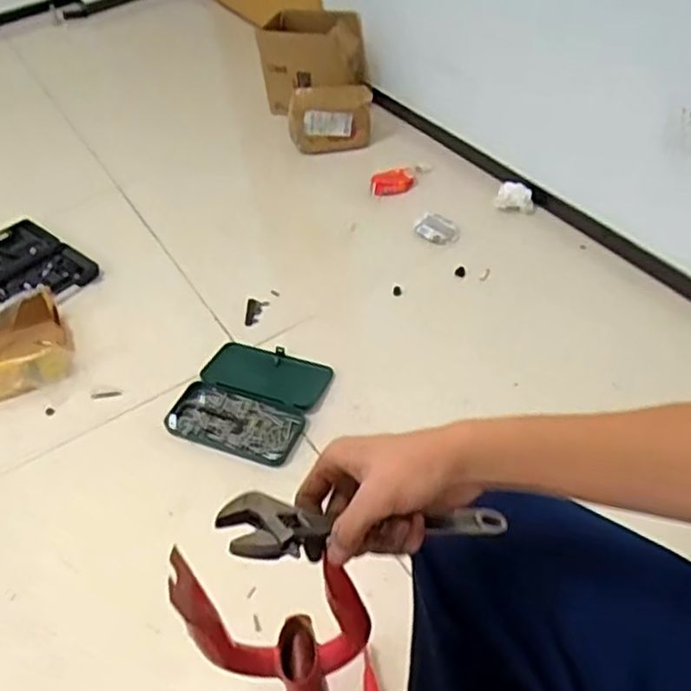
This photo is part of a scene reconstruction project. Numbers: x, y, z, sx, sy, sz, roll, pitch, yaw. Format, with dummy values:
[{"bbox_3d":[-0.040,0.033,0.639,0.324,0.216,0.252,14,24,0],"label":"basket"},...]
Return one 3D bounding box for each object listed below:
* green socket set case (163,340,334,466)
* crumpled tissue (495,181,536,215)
[{"bbox_3d":[-0.181,0.100,1.306,0.241,0.033,0.240,16,51,18],"label":"green socket set case"},{"bbox_3d":[0.399,-0.341,1.623,0.098,0.046,0.071,16,51,21],"label":"crumpled tissue"}]

